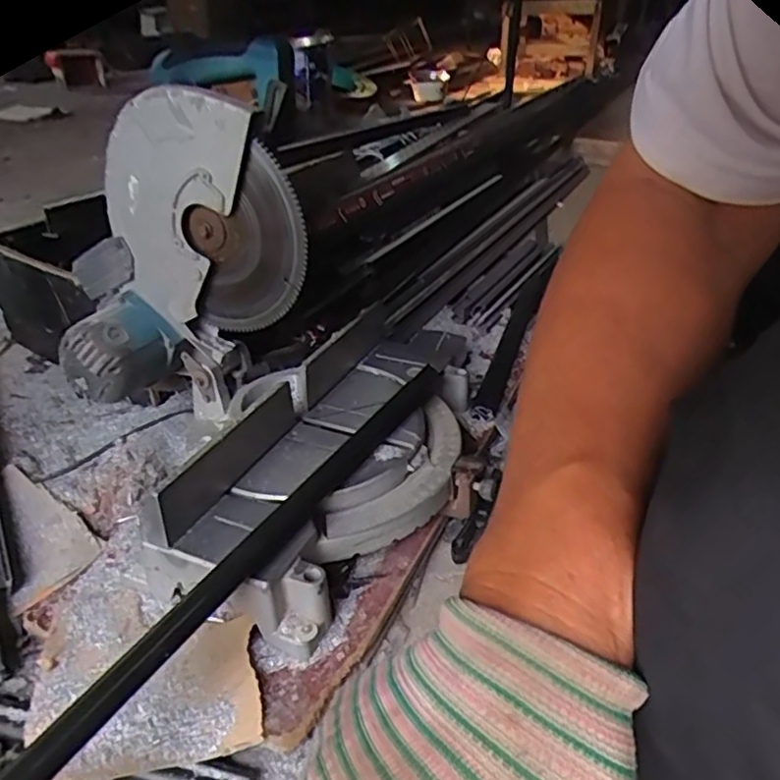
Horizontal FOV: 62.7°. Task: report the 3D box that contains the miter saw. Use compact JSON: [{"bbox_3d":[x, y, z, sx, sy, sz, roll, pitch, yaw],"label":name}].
[{"bbox_3d":[-0.132,-0.105,0.725,0.441,0.453,0.499,17,35,27],"label":"miter saw"}]

